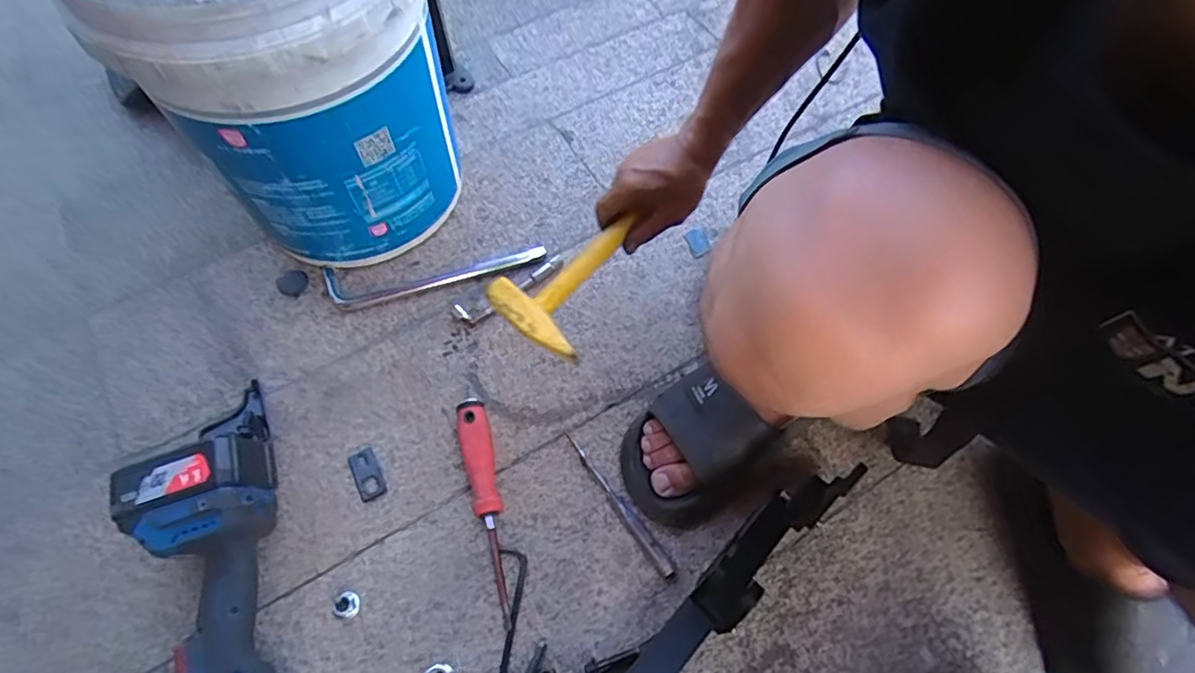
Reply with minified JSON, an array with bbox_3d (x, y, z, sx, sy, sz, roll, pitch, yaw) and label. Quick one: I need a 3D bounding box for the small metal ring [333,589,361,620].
[{"bbox_3d":[-0.223,0.236,0.543,0.024,0.010,0.022,0,61,0],"label":"small metal ring"}]

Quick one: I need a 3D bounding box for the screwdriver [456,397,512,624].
[{"bbox_3d":[-0.105,0.153,0.579,0.028,0.029,0.214,-12,62,-7],"label":"screwdriver"}]

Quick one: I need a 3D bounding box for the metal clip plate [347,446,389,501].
[{"bbox_3d":[-0.227,0.134,0.604,0.026,0.004,0.052,-25,64,-13],"label":"metal clip plate"}]

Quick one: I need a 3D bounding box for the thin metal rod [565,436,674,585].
[{"bbox_3d":[0.021,0.155,0.583,0.012,0.010,0.165,-31,66,-16],"label":"thin metal rod"}]

